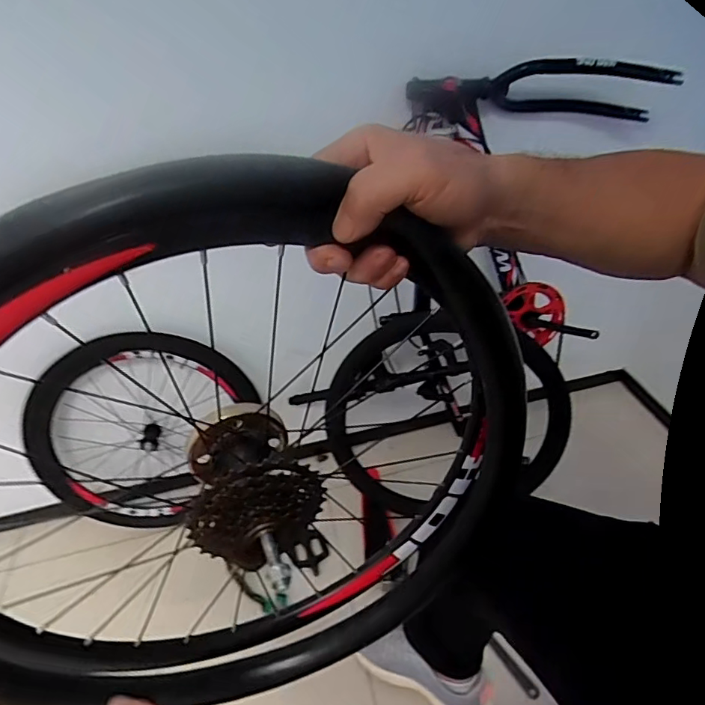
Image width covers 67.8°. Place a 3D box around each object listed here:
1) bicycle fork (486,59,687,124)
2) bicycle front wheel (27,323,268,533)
[{"bbox_3d":[0.373,-0.436,0.875,0.311,0.069,0.161,19,-4,35],"label":"bicycle fork"},{"bbox_3d":[-0.492,0.202,1.253,0.530,0.507,0.104,-16,37,-12],"label":"bicycle front wheel"}]

